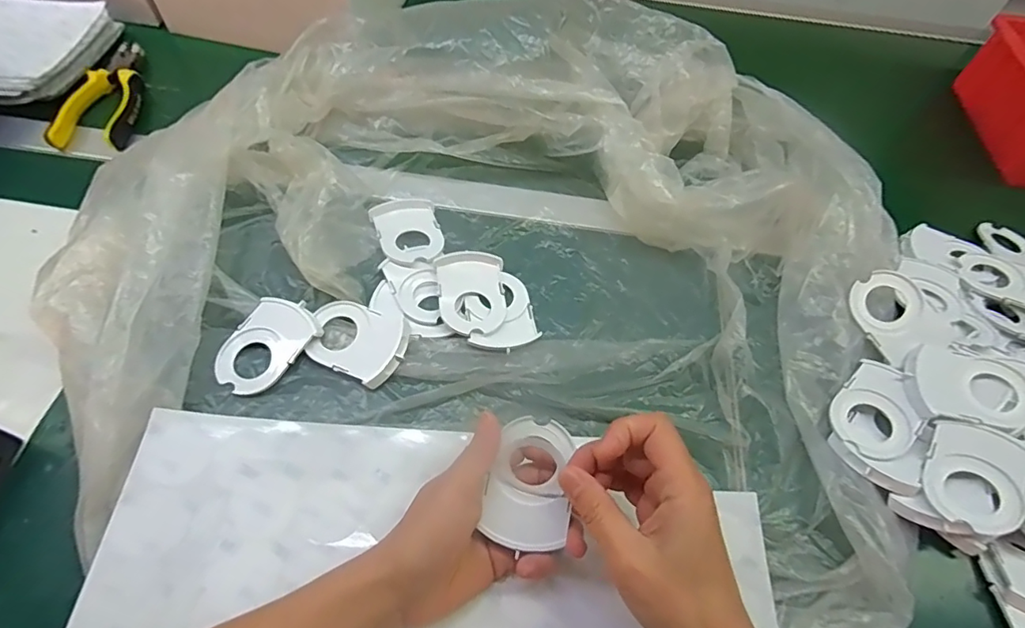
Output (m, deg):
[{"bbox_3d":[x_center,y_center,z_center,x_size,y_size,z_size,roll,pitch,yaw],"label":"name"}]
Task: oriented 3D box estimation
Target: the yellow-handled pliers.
[{"bbox_3d":[-0.419,-0.231,0.539,0.061,0.025,0.159,-4,58,-7],"label":"yellow-handled pliers"}]

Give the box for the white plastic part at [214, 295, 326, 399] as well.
[{"bbox_3d":[-0.188,0.023,0.397,0.057,0.006,0.078,25,59,11],"label":"white plastic part"}]

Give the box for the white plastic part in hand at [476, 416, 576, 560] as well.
[{"bbox_3d":[0.012,0.103,0.321,0.047,0.012,0.073,12,80,8],"label":"white plastic part in hand"}]

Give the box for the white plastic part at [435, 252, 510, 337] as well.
[{"bbox_3d":[-0.033,-0.019,0.436,0.055,0.005,0.078,-6,58,-8],"label":"white plastic part"}]

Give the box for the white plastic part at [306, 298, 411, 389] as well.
[{"bbox_3d":[-0.121,0.020,0.402,0.075,0.012,0.058,17,58,7],"label":"white plastic part"}]

